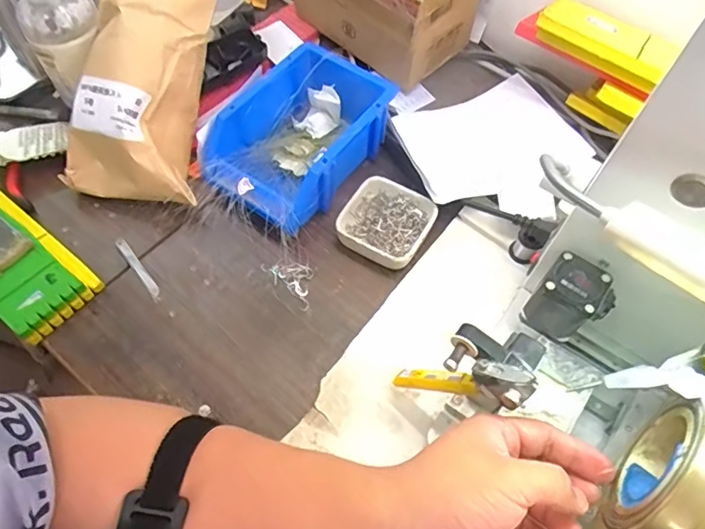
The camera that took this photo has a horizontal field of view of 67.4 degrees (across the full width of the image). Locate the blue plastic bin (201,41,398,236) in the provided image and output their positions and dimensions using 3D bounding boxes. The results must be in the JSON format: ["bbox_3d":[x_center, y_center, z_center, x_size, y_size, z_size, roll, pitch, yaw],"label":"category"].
[{"bbox_3d":[-0.055,-0.128,0.543,0.129,0.071,0.191,30,64,15],"label":"blue plastic bin"}]

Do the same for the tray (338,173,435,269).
[{"bbox_3d":[0.034,-0.041,0.523,0.079,0.028,0.087,30,64,15],"label":"tray"}]

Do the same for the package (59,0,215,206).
[{"bbox_3d":[-0.202,-0.173,0.525,0.131,0.088,0.226,14,95,9],"label":"package"}]

